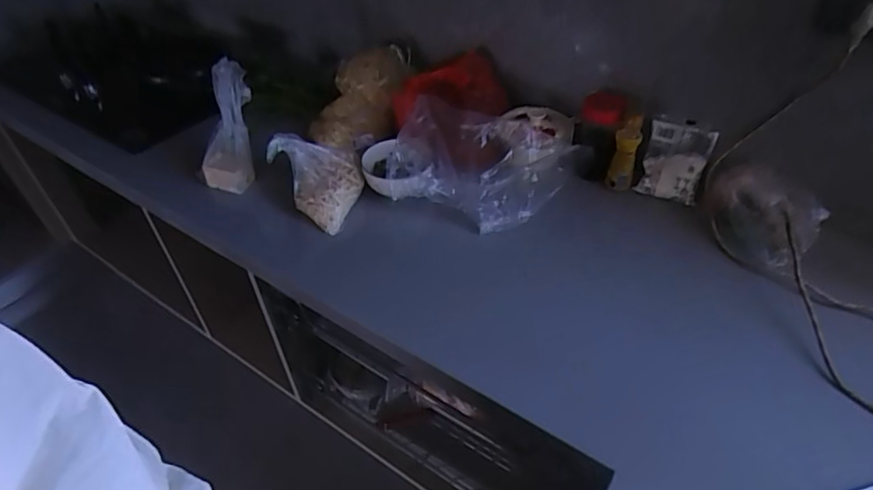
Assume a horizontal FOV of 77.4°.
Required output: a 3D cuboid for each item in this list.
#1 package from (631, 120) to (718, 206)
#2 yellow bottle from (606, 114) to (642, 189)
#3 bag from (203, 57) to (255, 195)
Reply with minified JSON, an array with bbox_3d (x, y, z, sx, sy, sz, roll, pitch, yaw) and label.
[{"bbox_3d":[0.431,-0.148,0.990,0.106,0.133,0.033,21,16,28],"label":"package"},{"bbox_3d":[0.343,-0.164,0.996,0.042,0.146,0.031,13,45,16],"label":"yellow bottle"},{"bbox_3d":[-0.395,-0.224,1.036,0.115,0.237,0.063,6,12,9],"label":"bag"}]

